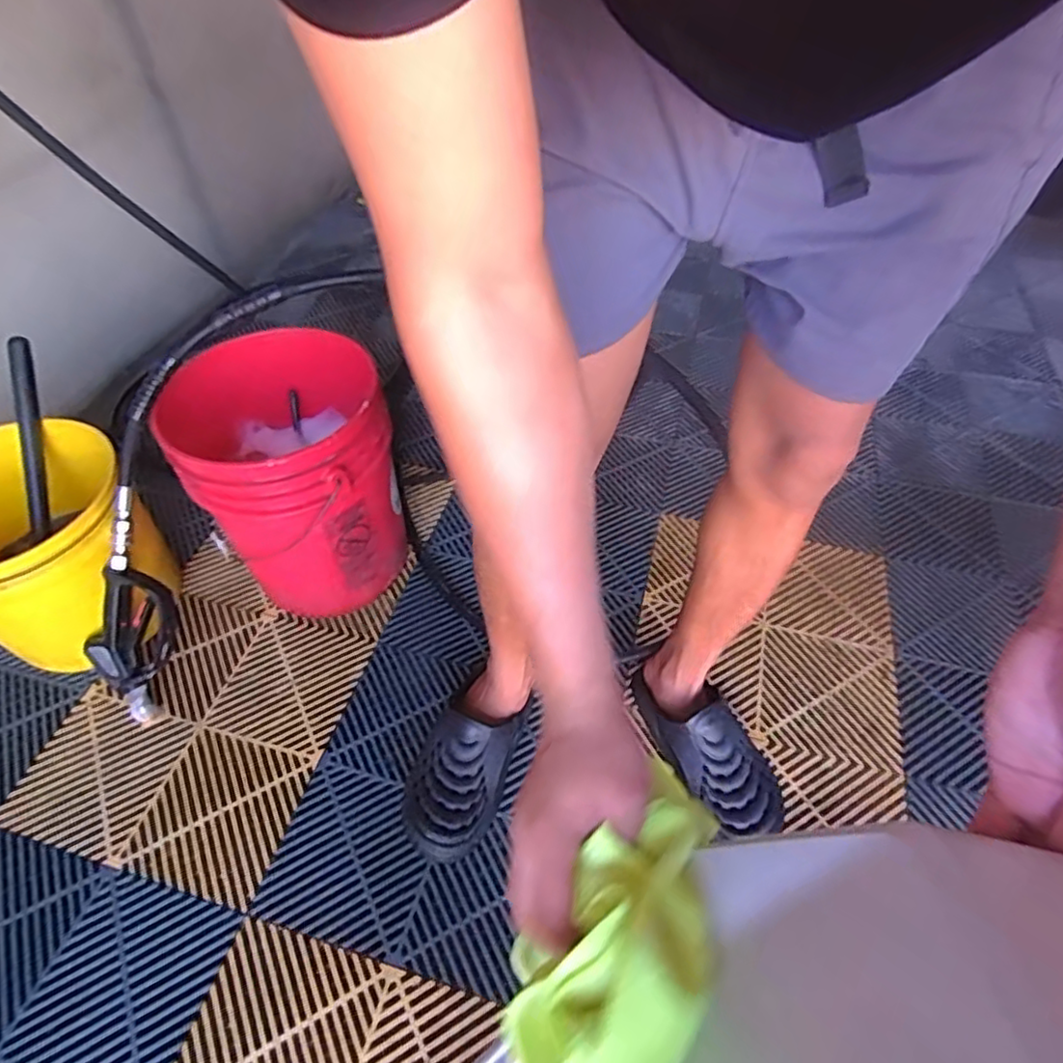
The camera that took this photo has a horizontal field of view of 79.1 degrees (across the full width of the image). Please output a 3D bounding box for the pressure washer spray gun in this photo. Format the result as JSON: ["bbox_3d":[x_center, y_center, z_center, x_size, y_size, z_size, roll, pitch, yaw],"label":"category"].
[{"bbox_3d":[-0.579,0.109,0.929,0.139,0.340,0.041,7,12,8],"label":"pressure washer spray gun"}]

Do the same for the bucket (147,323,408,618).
[{"bbox_3d":[-0.362,-0.083,0.999,0.274,0.351,0.310,-25,53,-18],"label":"bucket"}]

